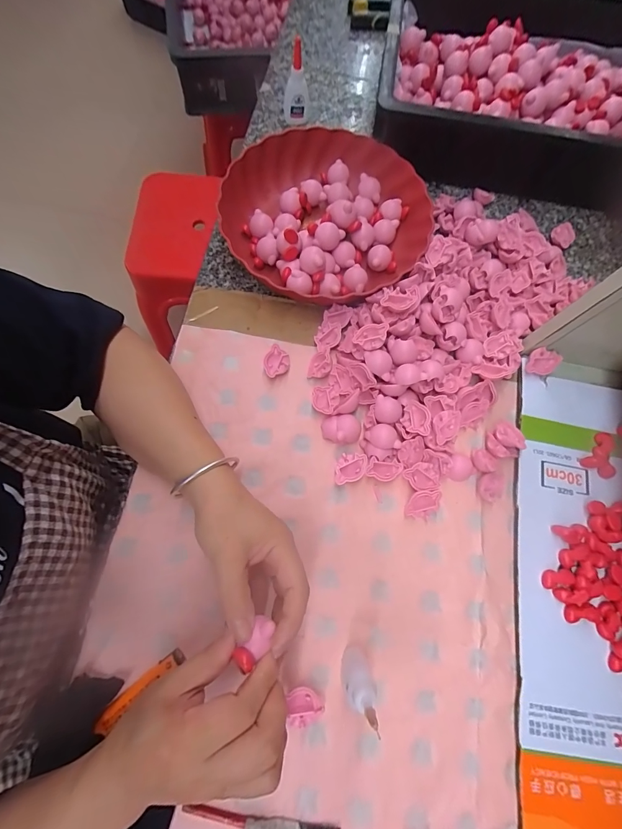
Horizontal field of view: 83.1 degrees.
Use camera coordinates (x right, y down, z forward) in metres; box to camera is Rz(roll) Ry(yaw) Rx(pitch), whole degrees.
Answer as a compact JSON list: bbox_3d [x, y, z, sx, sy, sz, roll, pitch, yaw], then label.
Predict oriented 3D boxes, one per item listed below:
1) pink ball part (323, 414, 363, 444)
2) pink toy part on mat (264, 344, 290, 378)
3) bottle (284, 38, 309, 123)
[{"bbox_3d":[0.032,0.015,0.358,0.039,0.018,0.029,-5,73,-3],"label":"pink ball part"},{"bbox_3d":[-0.038,-0.058,0.377,0.027,0.014,0.032,-15,74,-6],"label":"pink toy part on mat"},{"bbox_3d":[-0.020,-0.447,0.469,0.034,0.080,0.024,-1,73,-2],"label":"bottle"}]

